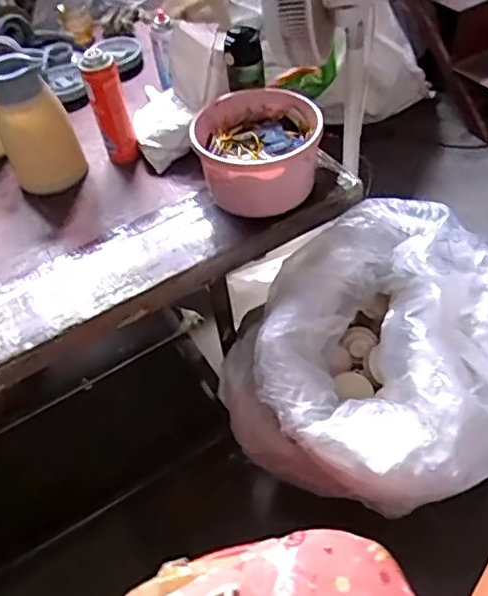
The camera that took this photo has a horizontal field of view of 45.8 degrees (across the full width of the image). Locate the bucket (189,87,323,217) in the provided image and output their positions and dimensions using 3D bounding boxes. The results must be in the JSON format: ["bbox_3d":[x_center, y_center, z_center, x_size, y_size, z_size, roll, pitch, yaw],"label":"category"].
[{"bbox_3d":[0.022,-0.271,1.056,0.223,0.115,0.241,-2,52,3],"label":"bucket"}]

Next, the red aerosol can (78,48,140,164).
[{"bbox_3d":[-0.262,-0.372,1.141,0.067,0.212,0.071,-2,52,3],"label":"red aerosol can"}]

